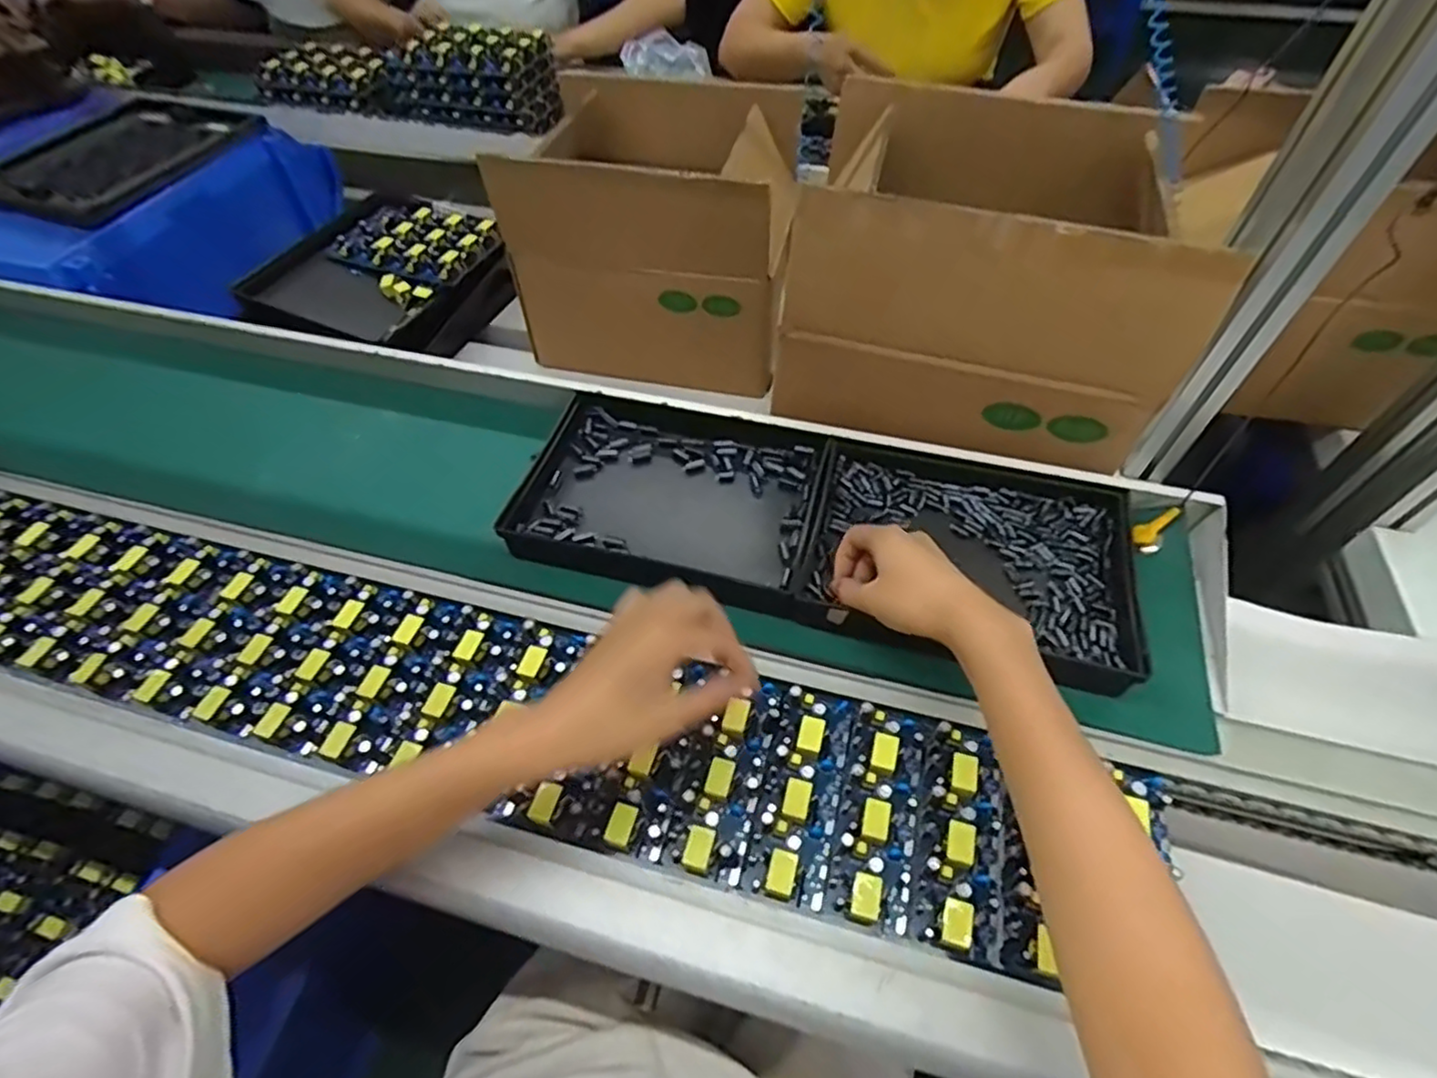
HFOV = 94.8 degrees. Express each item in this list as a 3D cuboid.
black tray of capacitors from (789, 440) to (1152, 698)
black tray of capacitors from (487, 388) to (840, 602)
[{"bbox_3d":[0.183,0.009,0.490,0.235,0.030,0.182,9,56,8],"label":"black tray of capacitors"},{"bbox_3d":[-0.033,-0.044,0.531,0.225,0.032,0.174,10,53,11],"label":"black tray of capacitors"}]

